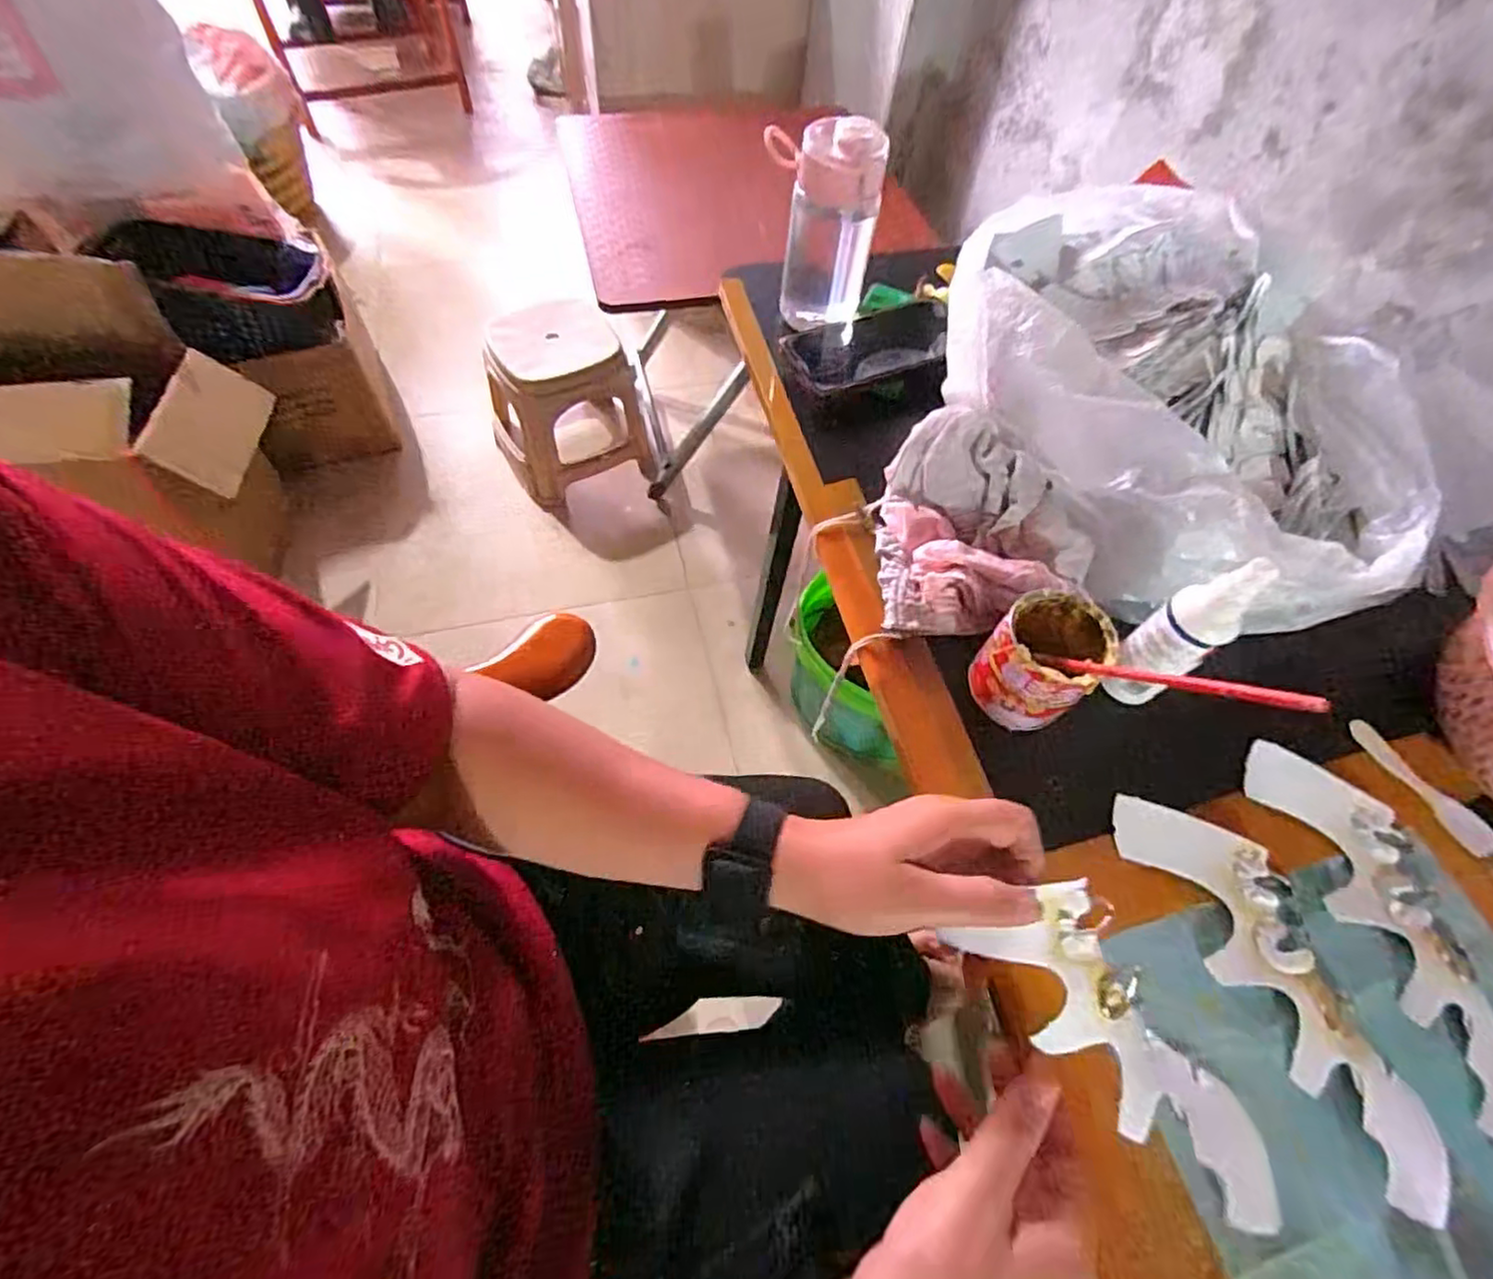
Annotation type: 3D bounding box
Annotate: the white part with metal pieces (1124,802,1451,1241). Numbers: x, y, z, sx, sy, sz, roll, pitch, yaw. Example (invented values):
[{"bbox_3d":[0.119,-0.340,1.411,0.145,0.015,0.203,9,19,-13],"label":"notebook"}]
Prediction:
[{"bbox_3d":[0.290,0.177,0.359,0.075,0.010,0.207,-17,63,-14],"label":"white part with metal pieces"}]

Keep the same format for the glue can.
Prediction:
[{"bbox_3d":[0.182,0.012,0.413,0.061,0.068,0.064,2,60,-3],"label":"glue can"}]

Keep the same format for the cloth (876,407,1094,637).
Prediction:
[{"bbox_3d":[0.157,-0.084,0.464,0.134,0.032,0.151,-10,77,16],"label":"cloth"}]

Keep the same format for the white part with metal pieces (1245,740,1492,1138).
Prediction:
[{"bbox_3d":[0.377,0.155,0.381,0.075,0.017,0.206,-13,62,-12],"label":"white part with metal pieces"}]

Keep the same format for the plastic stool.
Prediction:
[{"bbox_3d":[-0.369,-0.480,1.371,0.298,0.296,0.283,-13,62,-12],"label":"plastic stool"}]

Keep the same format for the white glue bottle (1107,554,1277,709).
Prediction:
[{"bbox_3d":[0.255,-0.001,0.396,0.029,0.122,0.037,-32,67,-20],"label":"white glue bottle"}]

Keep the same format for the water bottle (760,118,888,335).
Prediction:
[{"bbox_3d":[0.058,-0.341,0.558,0.097,0.160,0.057,9,60,1],"label":"water bottle"}]

